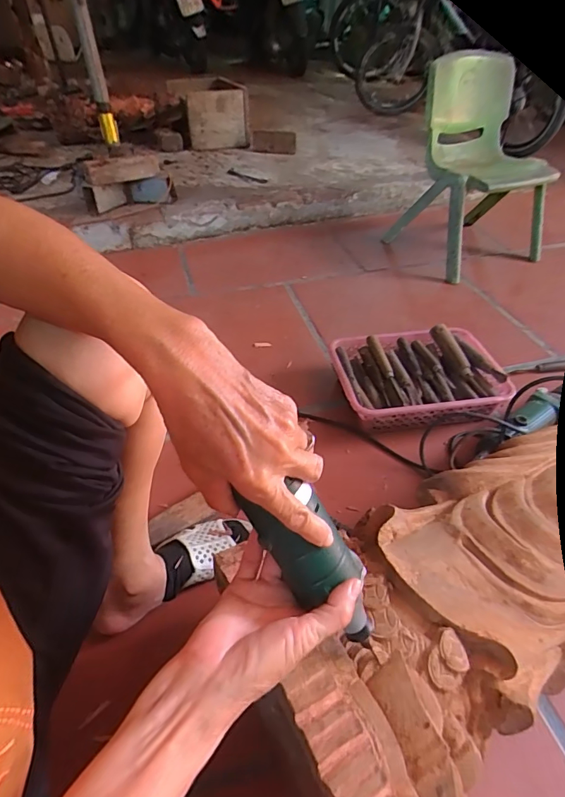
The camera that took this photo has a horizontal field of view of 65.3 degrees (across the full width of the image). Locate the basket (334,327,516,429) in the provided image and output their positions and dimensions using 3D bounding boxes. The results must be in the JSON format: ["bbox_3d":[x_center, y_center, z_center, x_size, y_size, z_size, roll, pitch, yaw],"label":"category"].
[{"bbox_3d":[0.268,-0.036,0.897,0.316,0.096,0.238,-2,43,-3],"label":"basket"}]

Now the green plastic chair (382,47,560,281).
[{"bbox_3d":[0.584,-0.658,1.269,0.385,0.494,0.339,-20,47,-20],"label":"green plastic chair"}]

